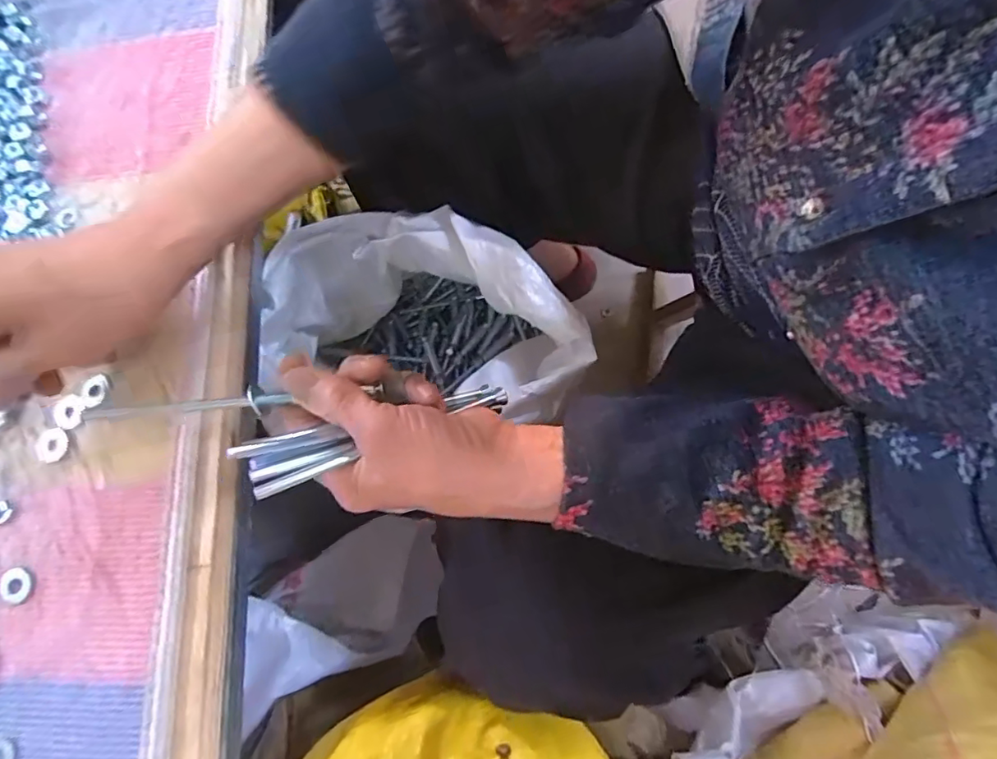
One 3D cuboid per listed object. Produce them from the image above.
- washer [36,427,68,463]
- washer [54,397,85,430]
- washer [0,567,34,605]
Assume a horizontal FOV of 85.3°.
[{"bbox_3d":[-0.266,0.039,0.319,0.020,0.004,0.020,-13,77,4],"label":"washer"},{"bbox_3d":[-0.257,0.020,0.322,0.016,0.004,0.018,-4,78,6],"label":"washer"},{"bbox_3d":[-0.271,0.116,0.304,0.019,0.004,0.020,-19,77,2],"label":"washer"}]

